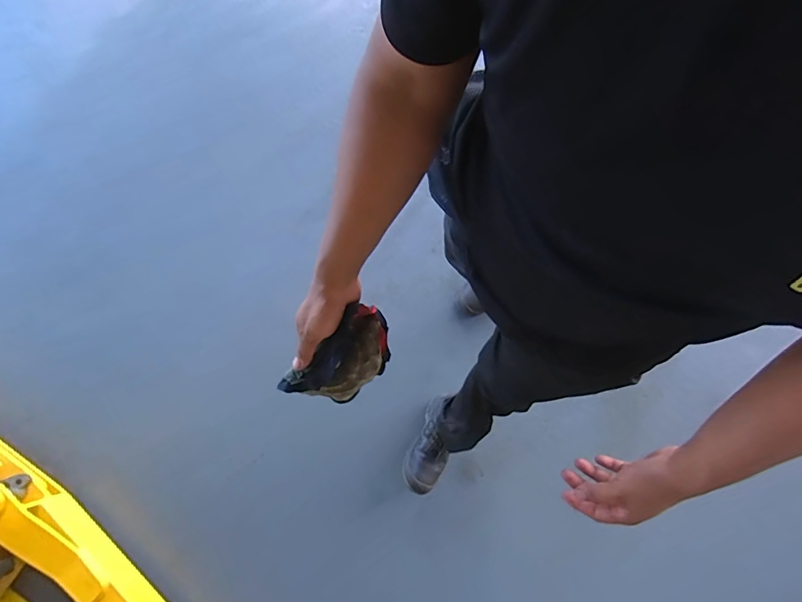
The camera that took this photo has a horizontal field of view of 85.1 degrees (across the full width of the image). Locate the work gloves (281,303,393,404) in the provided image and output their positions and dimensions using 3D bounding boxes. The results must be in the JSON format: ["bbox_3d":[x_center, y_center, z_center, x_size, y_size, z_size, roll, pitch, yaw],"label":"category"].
[{"bbox_3d":[-0.071,0.082,0.593,0.122,0.050,0.159,26,102,-29],"label":"work gloves"}]

